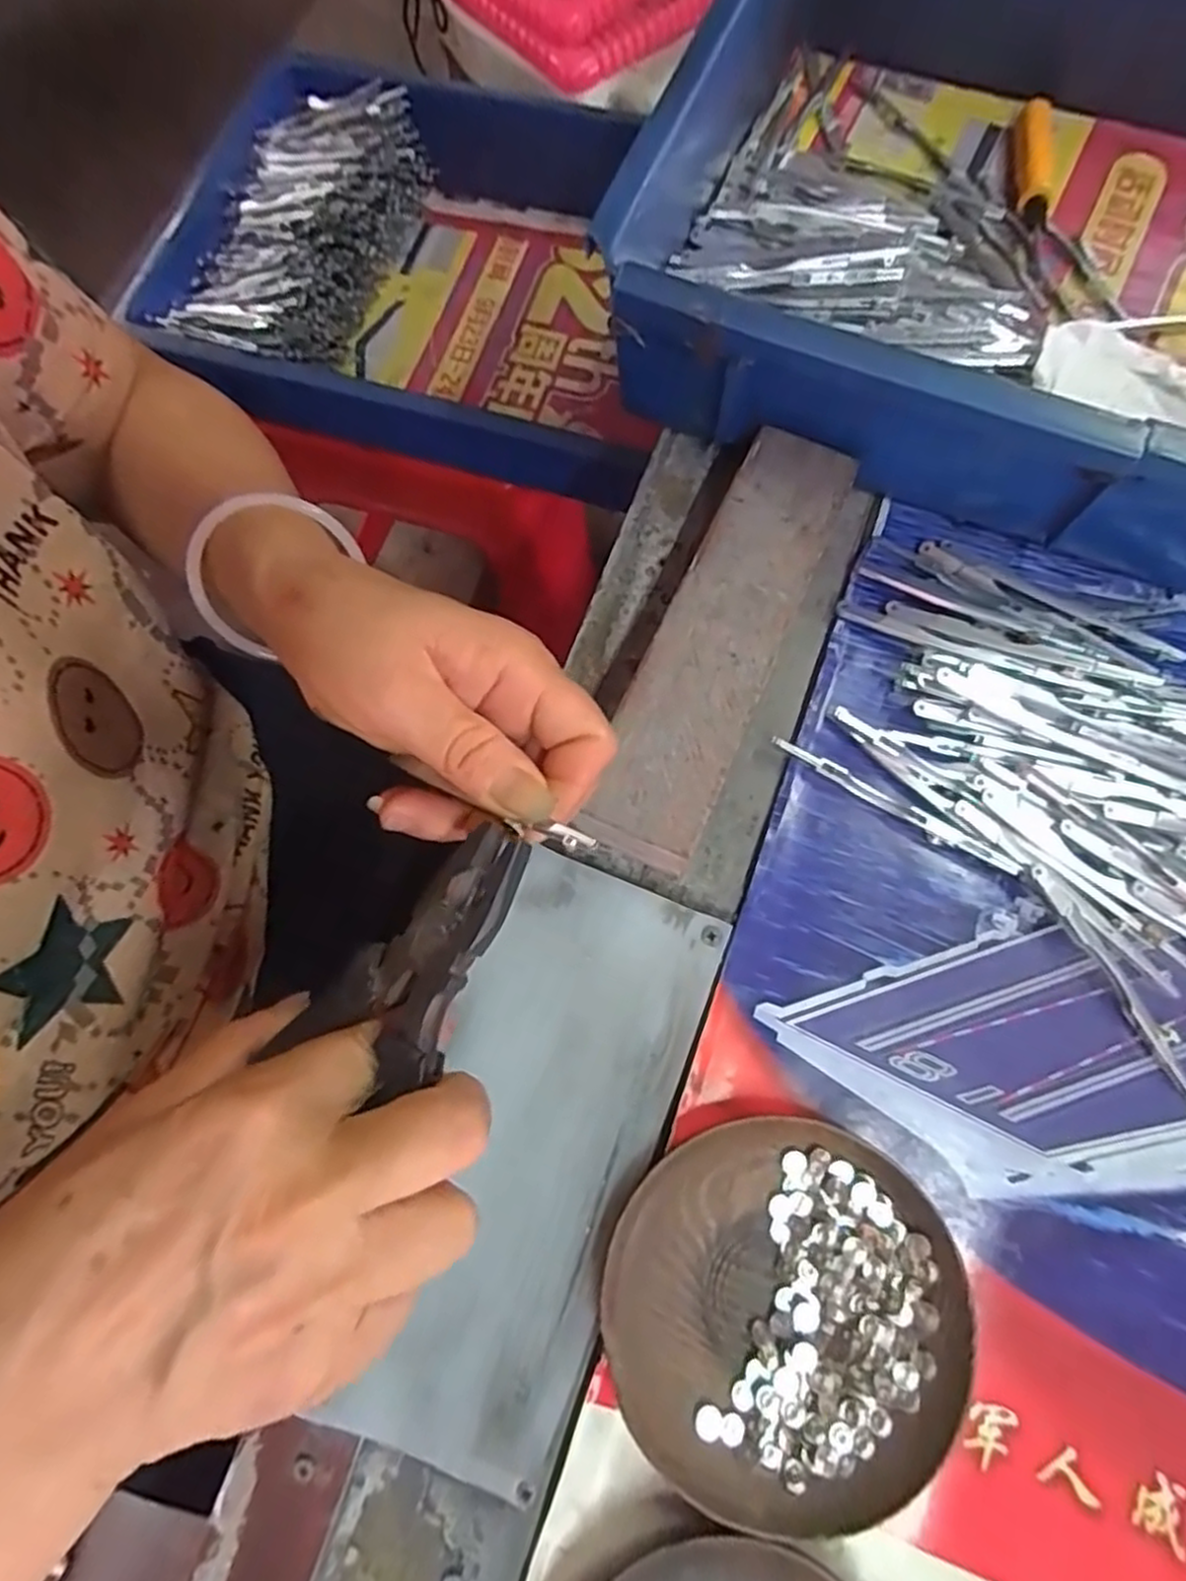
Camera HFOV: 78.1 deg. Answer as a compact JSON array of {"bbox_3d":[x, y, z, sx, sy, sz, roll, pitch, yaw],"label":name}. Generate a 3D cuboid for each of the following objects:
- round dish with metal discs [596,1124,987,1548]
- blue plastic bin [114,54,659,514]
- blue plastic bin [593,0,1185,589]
[{"bbox_3d":[0.062,0.172,0.243,0.115,0.015,0.111,0,75,1],"label":"round dish with metal discs"},{"bbox_3d":[-0.125,-0.386,0.552,0.375,0.083,0.287,19,76,8],"label":"blue plastic bin"},{"bbox_3d":[0.240,-0.231,0.312,0.429,0.075,0.288,22,77,7],"label":"blue plastic bin"}]

